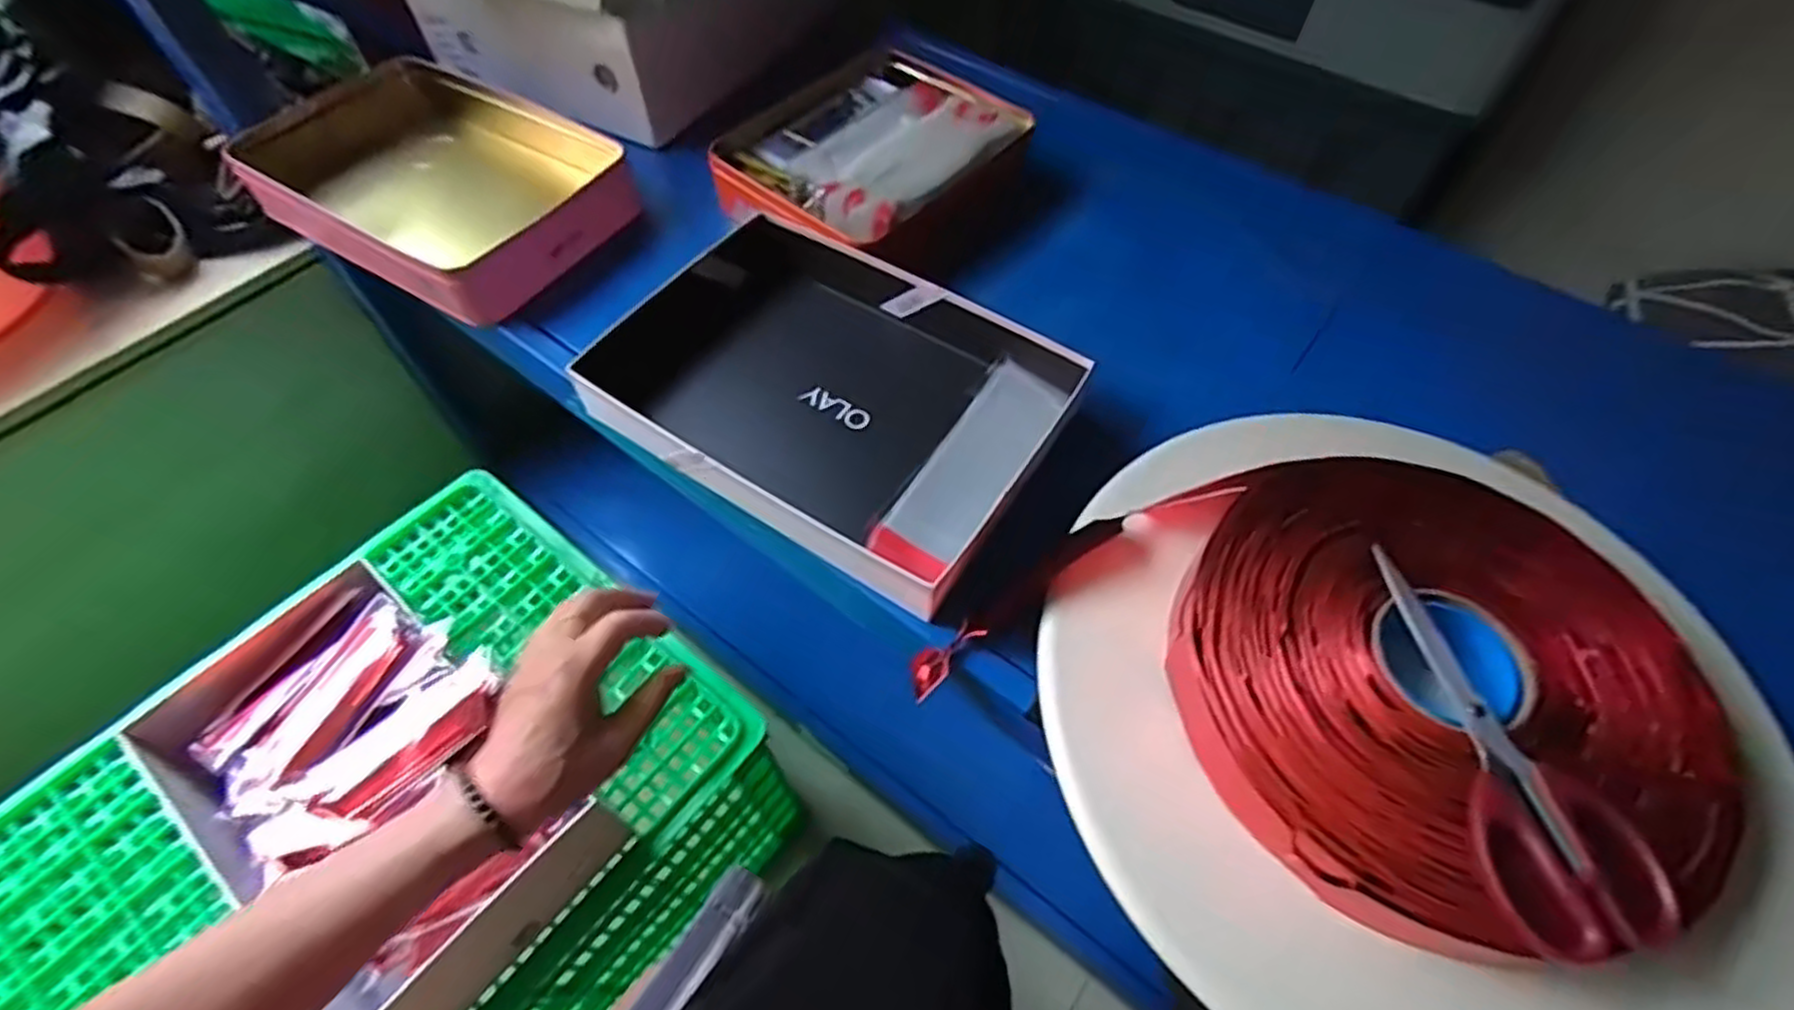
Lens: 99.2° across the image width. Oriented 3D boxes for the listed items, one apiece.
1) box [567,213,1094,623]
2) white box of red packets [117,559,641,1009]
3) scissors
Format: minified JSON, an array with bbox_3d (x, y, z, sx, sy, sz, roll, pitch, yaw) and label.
[{"bbox_3d":[-0.045,-0.082,0.565,0.312,0.053,0.241,29,61,17],"label":"box"},{"bbox_3d":[-0.407,0.224,0.605,0.338,0.120,0.226,36,64,20],"label":"white box of red packets"},{"bbox_3d":[0.310,0.114,0.383,0.079,0.012,0.199,3,57,1],"label":"scissors"}]

